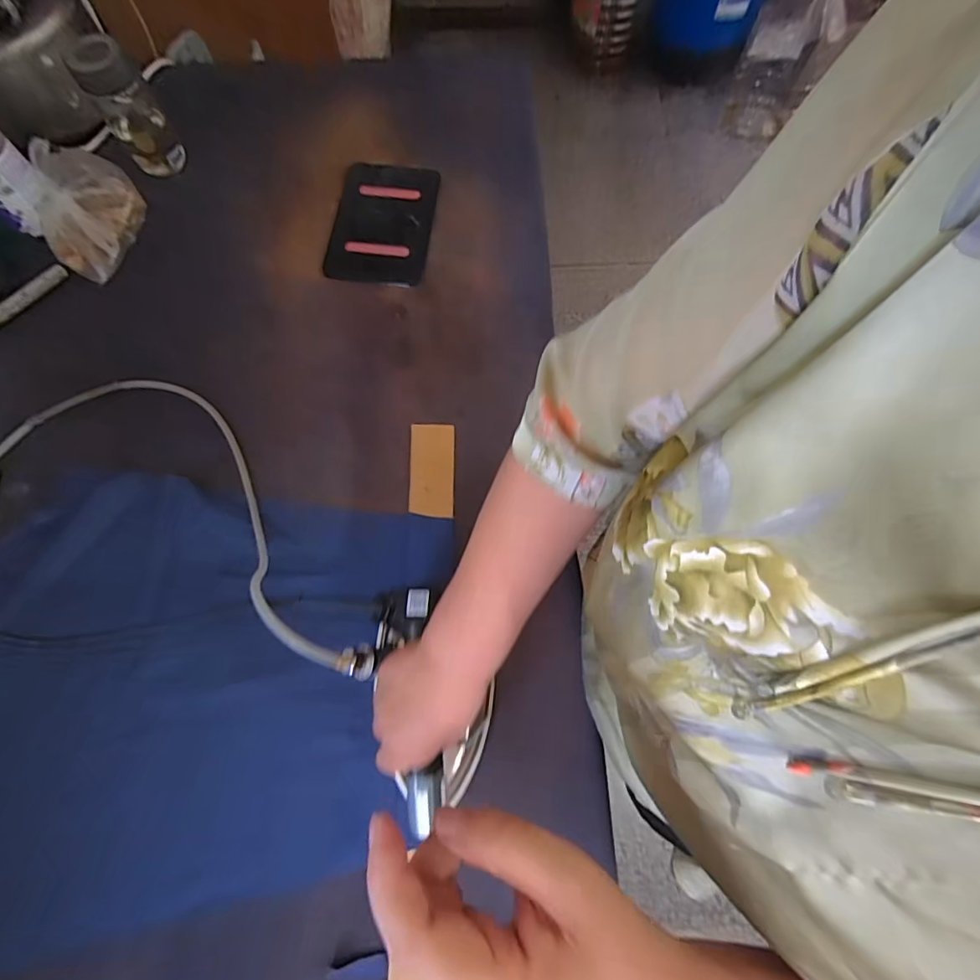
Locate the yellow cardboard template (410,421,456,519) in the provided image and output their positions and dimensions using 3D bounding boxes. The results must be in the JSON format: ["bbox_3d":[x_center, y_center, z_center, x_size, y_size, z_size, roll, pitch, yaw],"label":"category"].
[{"bbox_3d":[-0.072,-0.026,0.628,0.055,0.010,0.119,-3,70,8],"label":"yellow cardboard template"}]

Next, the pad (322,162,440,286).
[{"bbox_3d":[-0.155,-0.395,0.745,0.135,0.019,0.210,9,74,-5],"label":"pad"}]

